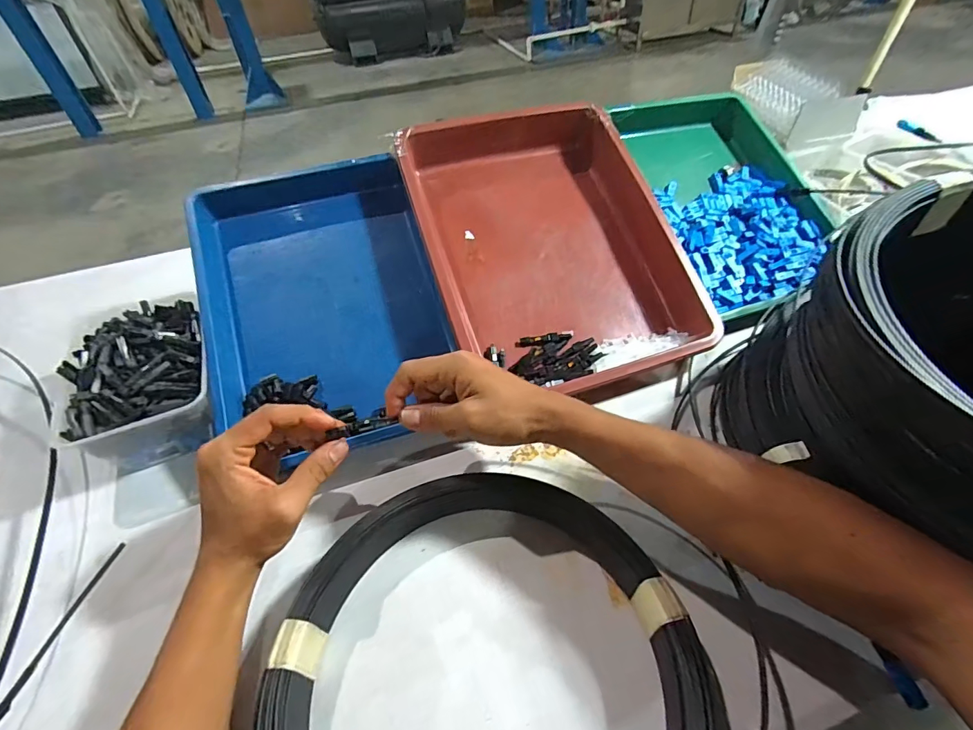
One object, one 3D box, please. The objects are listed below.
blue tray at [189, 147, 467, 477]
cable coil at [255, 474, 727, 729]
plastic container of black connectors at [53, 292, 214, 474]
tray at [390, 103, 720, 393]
[{"bbox_3d":[-0.171,-0.082,0.474,0.226,0.050,0.339,-15,72,-10],"label":"blue tray"},{"bbox_3d":[-0.002,0.188,0.282,0.257,0.060,0.252,-2,47,2],"label":"cable coil"},{"bbox_3d":[-0.332,0.011,0.449,0.120,0.074,0.175,-21,50,-17],"label":"plastic container of black connectors"},{"bbox_3d":[0.068,-0.139,0.519,0.270,0.080,0.354,-17,73,-9],"label":"tray"}]

